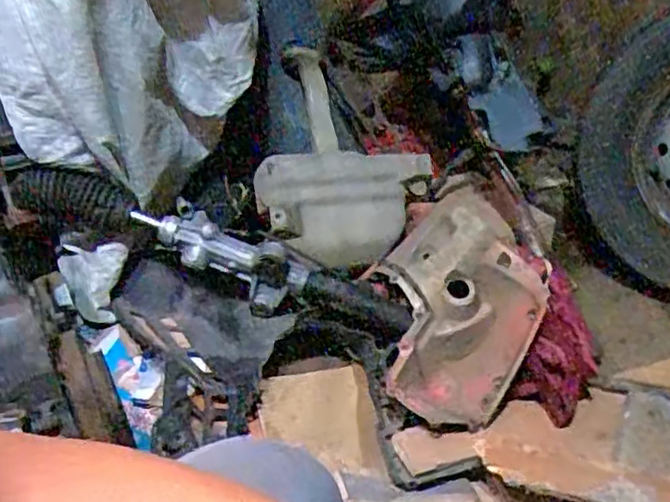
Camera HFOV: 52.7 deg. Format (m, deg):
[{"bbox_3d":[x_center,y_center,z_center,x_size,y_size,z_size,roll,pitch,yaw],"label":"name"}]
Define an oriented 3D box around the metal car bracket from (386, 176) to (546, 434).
[{"bbox_3d":[0.188,0.081,1.051,0.245,0.355,0.060,23,-4,14],"label":"metal car bracket"}]

